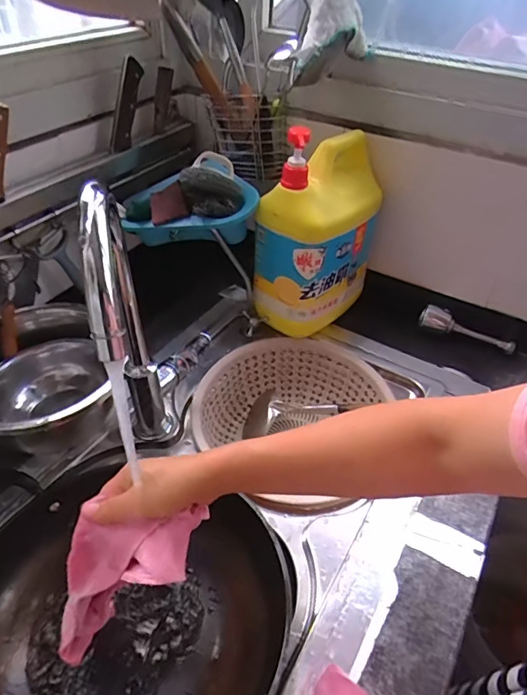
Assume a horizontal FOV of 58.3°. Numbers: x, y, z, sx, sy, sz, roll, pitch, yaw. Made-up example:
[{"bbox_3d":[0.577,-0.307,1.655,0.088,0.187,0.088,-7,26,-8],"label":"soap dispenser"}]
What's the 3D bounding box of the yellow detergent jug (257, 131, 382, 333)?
[{"bbox_3d":[0.090,-0.186,0.738,0.108,0.294,0.186,33,50,28],"label":"yellow detergent jug"}]

